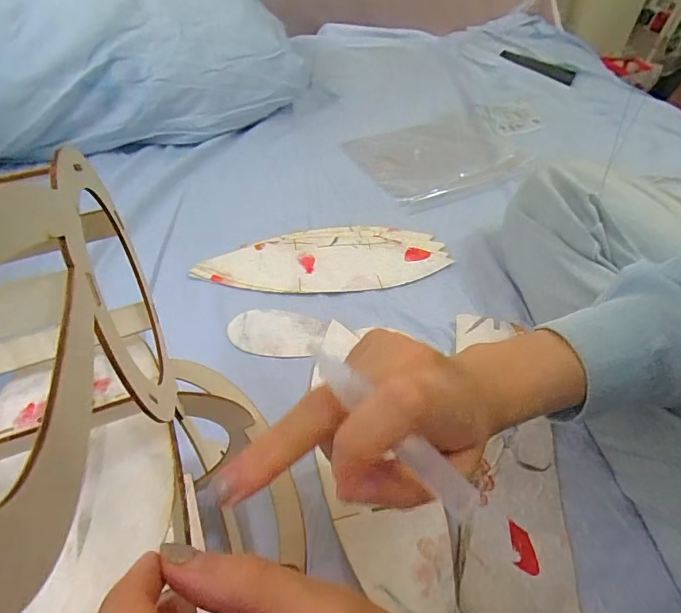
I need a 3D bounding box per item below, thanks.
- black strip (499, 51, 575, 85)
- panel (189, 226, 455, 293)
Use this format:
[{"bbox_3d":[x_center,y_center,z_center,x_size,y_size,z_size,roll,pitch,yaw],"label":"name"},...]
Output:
[{"bbox_3d":[0.414,-0.508,0.934,0.160,0.008,0.080,31,52,20],"label":"black strip"},{"bbox_3d":[-0.014,-0.054,0.492,0.270,0.009,0.097,-6,49,-12],"label":"panel"}]

